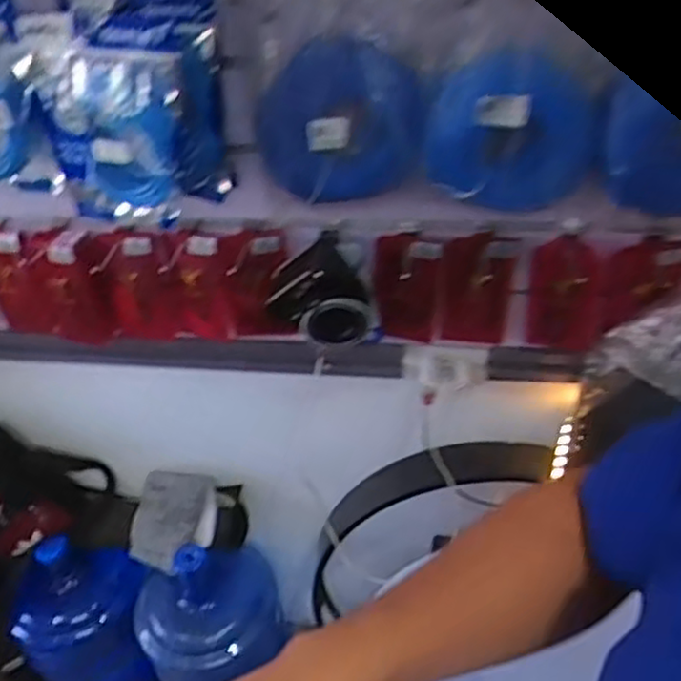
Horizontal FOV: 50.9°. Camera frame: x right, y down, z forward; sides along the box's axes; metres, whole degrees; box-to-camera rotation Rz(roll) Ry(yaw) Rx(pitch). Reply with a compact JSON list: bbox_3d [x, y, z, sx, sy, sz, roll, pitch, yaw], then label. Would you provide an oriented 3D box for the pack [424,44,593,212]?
[{"bbox_3d":[0.185,-0.224,0.784,0.188,0.182,0.054,-15,41,-12],"label":"pack"}]

